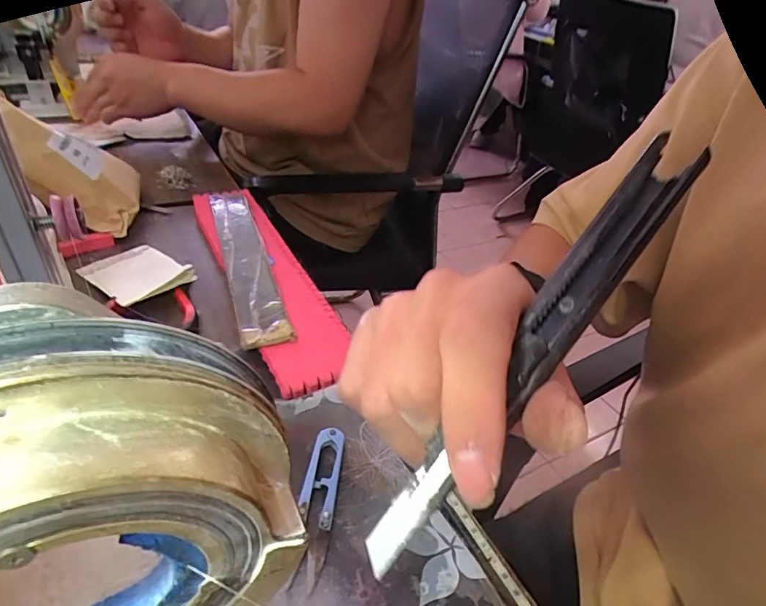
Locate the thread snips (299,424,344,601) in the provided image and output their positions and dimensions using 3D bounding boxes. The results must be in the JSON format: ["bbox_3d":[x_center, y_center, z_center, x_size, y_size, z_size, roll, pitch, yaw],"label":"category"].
[{"bbox_3d":[-0.040,0.122,0.302,0.021,0.011,0.099,8,37,0],"label":"thread snips"}]

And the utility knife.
[{"bbox_3d":[0.047,0.012,0.146,0.015,0.008,0.156,36,82,32],"label":"utility knife"}]

